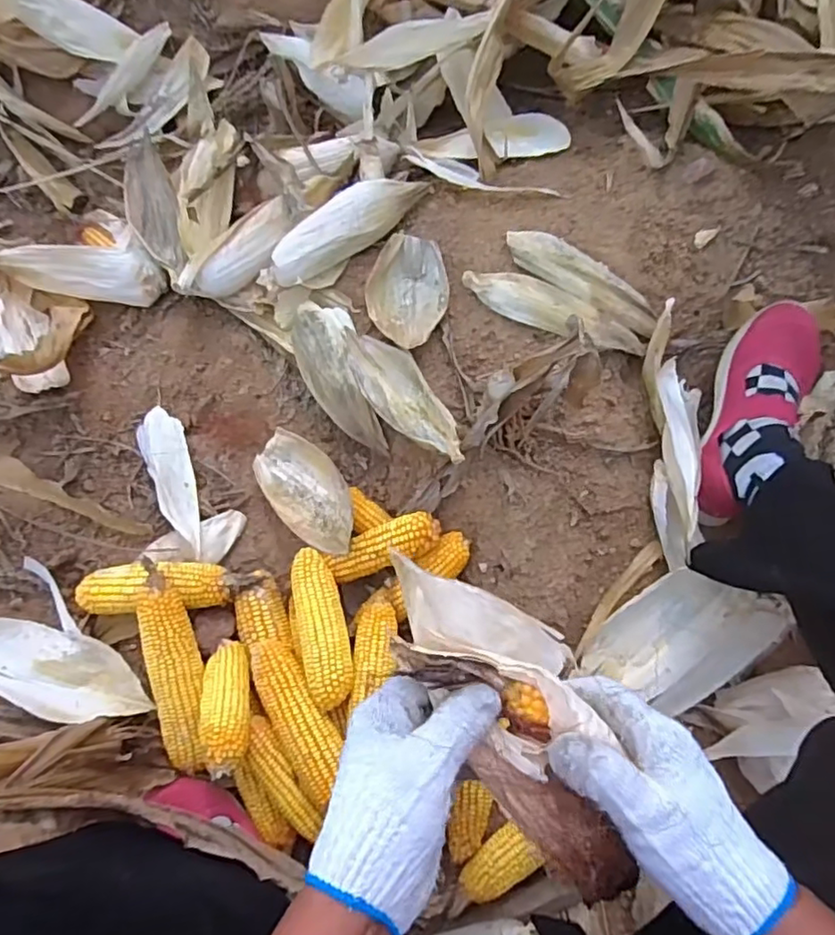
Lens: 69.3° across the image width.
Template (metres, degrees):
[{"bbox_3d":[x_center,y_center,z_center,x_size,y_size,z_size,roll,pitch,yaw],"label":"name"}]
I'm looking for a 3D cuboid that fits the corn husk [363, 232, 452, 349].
[{"bbox_3d":[-0.014,-0.212,0.744,0.098,0.032,0.161,2,73,5],"label":"corn husk"}]

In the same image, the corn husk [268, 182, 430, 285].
[{"bbox_3d":[-0.090,-0.319,0.790,0.236,0.044,0.063,-39,74,-8],"label":"corn husk"}]

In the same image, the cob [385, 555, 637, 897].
[{"bbox_3d":[0.054,0.138,0.348,0.099,0.057,0.203,-29,88,-8],"label":"cob"}]

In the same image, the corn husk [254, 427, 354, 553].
[{"bbox_3d":[-0.129,0.029,0.711,0.085,0.043,0.177,-39,74,-8],"label":"corn husk"}]

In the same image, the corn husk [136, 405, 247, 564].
[{"bbox_3d":[-0.288,0.017,0.736,0.106,0.034,0.210,-21,72,-2],"label":"corn husk"}]

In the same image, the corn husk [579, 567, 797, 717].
[{"bbox_3d":[0.275,0.175,0.622,0.199,0.057,0.115,-31,73,-5],"label":"corn husk"}]

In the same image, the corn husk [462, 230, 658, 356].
[{"bbox_3d":[0.175,-0.210,0.726,0.229,0.035,0.112,26,77,12],"label":"corn husk"}]

